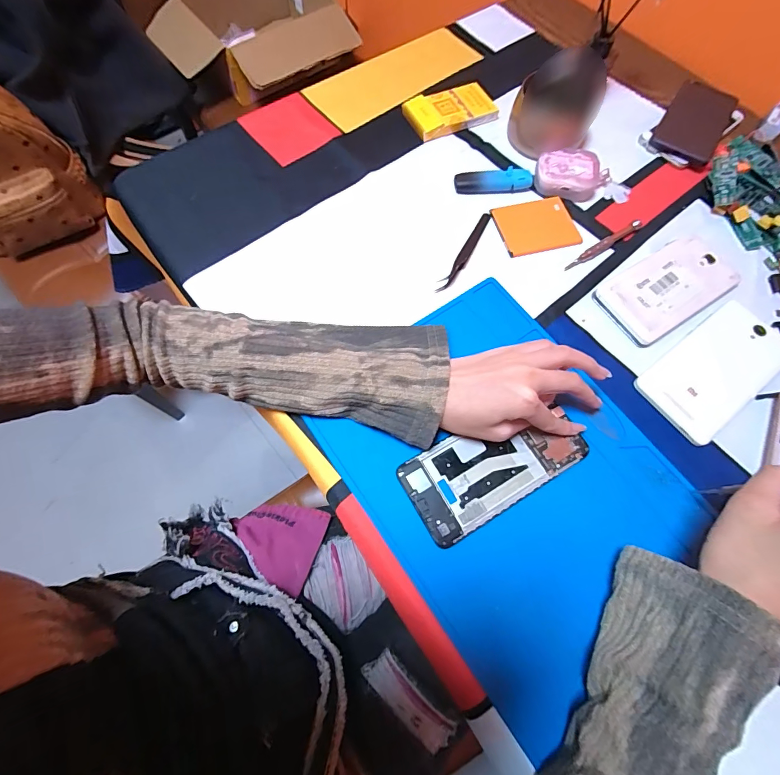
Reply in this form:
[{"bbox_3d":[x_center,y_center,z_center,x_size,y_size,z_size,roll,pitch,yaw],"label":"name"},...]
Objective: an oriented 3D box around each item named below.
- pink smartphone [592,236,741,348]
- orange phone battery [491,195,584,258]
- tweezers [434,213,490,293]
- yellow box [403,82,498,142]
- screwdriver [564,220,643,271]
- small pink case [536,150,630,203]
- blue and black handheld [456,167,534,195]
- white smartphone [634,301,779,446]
[{"bbox_3d":[0.278,-0.101,0.393,0.148,0.011,0.071,-31,72,-13],"label":"pink smartphone"},{"bbox_3d":[0.154,-0.172,0.420,0.082,0.004,0.066,-15,69,-7],"label":"orange phone battery"},{"bbox_3d":[0.078,-0.140,0.402,0.013,0.015,0.120,29,70,9],"label":"tweezers"},{"bbox_3d":[0.072,-0.329,0.474,0.107,0.014,0.058,-26,71,-11],"label":"yellow box"},{"bbox_3d":[0.223,-0.148,0.413,0.106,0.008,0.011,-33,73,-14],"label":"screwdriver"},{"bbox_3d":[0.214,-0.230,0.434,0.108,0.028,0.044,1,68,-1],"label":"small pink case"},{"bbox_3d":[0.114,-0.225,0.434,0.084,0.016,0.020,-4,68,-3],"label":"blue and black handheld"},{"bbox_3d":[0.301,-0.018,0.364,0.150,0.006,0.076,-35,73,-14],"label":"white smartphone"}]

